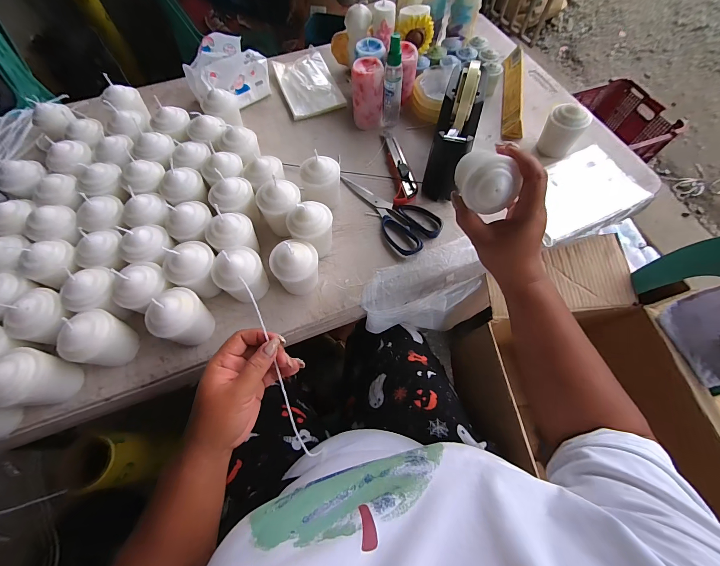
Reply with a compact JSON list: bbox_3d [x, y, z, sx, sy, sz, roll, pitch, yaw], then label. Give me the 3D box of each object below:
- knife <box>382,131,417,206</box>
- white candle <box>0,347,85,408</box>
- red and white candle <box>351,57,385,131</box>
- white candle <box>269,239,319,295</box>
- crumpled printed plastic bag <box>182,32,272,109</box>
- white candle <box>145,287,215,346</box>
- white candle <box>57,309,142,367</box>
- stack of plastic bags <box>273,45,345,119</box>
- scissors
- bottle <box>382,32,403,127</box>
[{"bbox_3d":[0.062,-0.191,0.500,0.036,0.020,0.160,-7,65,-2],"label":"knife"},{"bbox_3d":[-0.351,0.103,0.331,0.052,0.074,0.057,7,65,4],"label":"white candle"},{"bbox_3d":[0.013,-0.319,0.523,0.051,0.088,0.048,-2,65,0],"label":"red and white candle"},{"bbox_3d":[-0.078,-0.019,0.385,0.054,0.075,0.049,-35,69,-14],"label":"white candle"},{"bbox_3d":[-0.236,-0.378,0.556,0.136,0.076,0.083,-25,67,-10],"label":"crumpled printed plastic bag"},{"bbox_3d":[-0.208,0.042,0.361,0.055,0.073,0.059,16,66,8],"label":"white candle"},{"bbox_3d":[-0.296,0.063,0.350,0.045,0.072,0.055,14,66,7],"label":"white candle"},{"bbox_3d":[-0.100,-0.384,0.594,0.103,0.007,0.160,-20,71,-11],"label":"stack of plastic bags"},{"bbox_3d":[0.039,-0.115,0.467,0.081,0.010,0.173,-40,71,-16],"label":"scissors"},{"bbox_3d":[0.054,-0.323,0.503,0.030,0.136,0.026,7,65,4],"label":"bottle"}]

